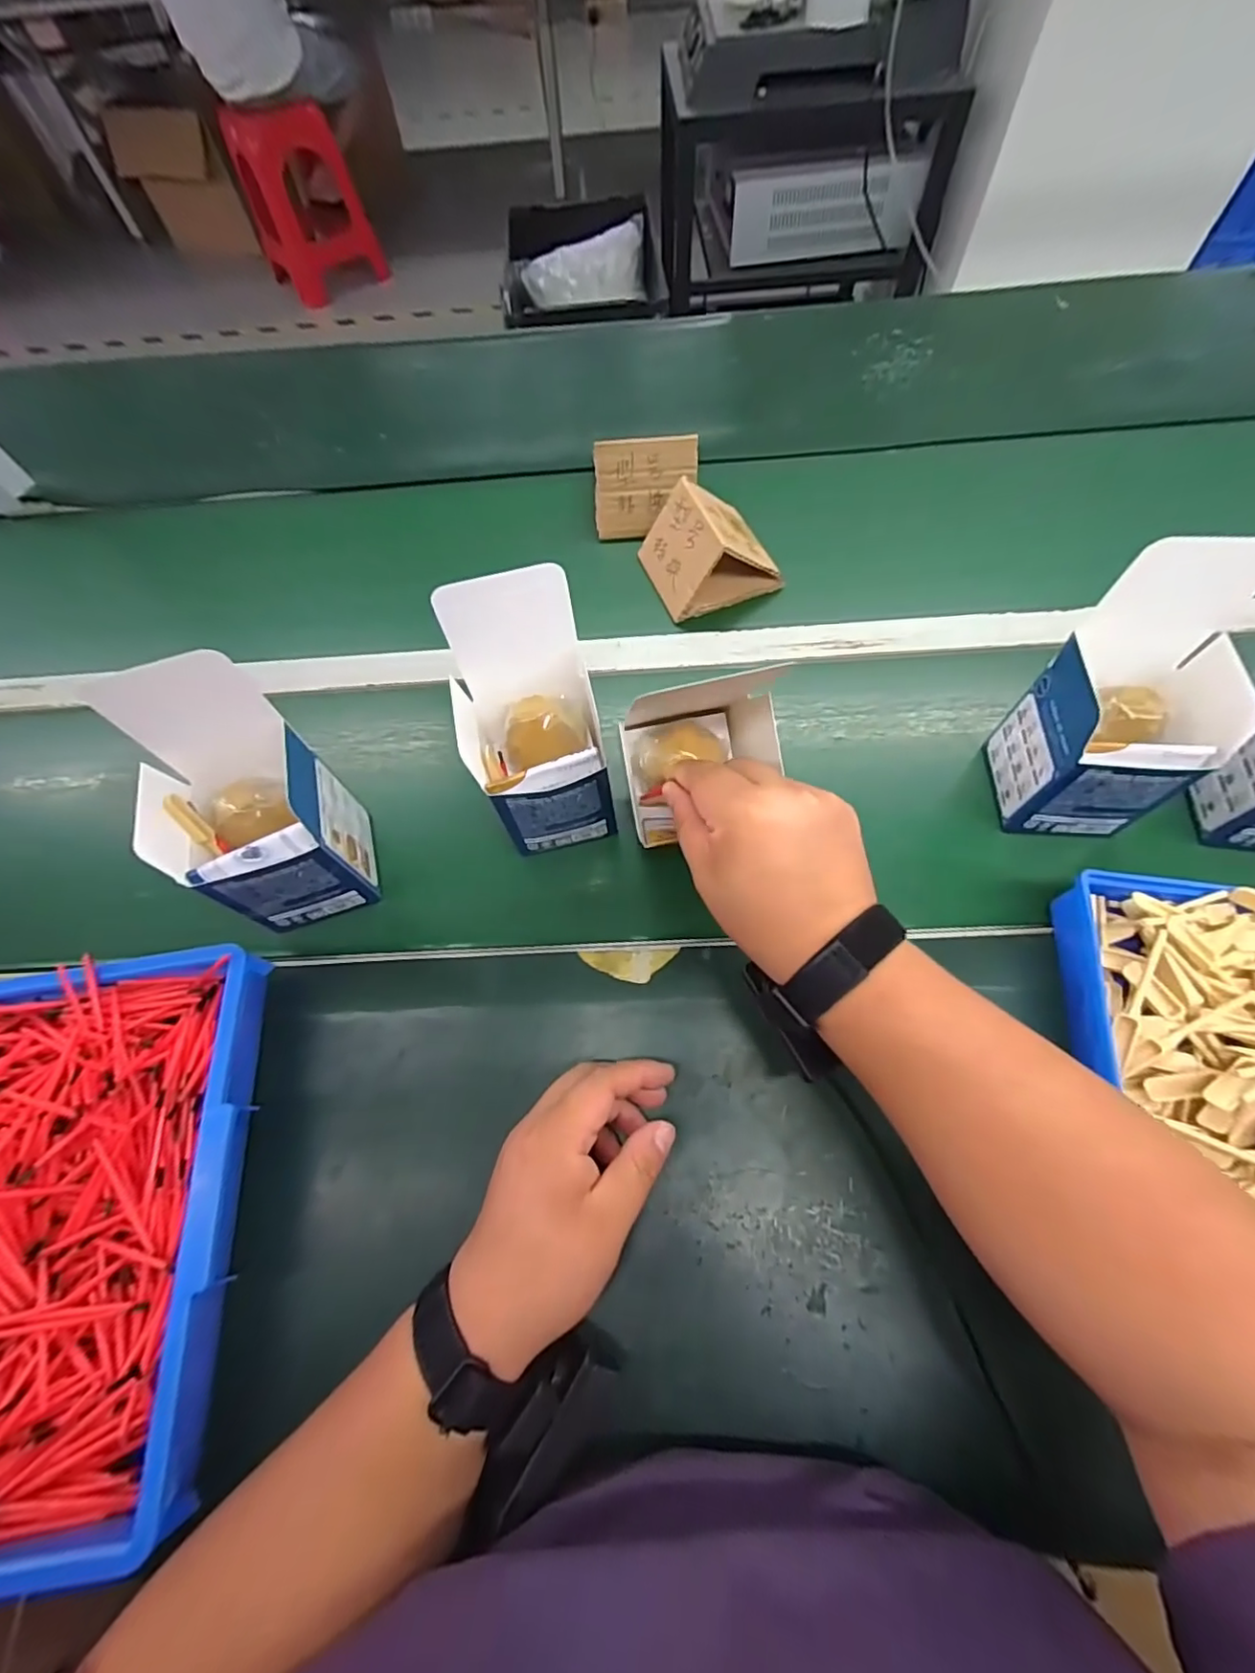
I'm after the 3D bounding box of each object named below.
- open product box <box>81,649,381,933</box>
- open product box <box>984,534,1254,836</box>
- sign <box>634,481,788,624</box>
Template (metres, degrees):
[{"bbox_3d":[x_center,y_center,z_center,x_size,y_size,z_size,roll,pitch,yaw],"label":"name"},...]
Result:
[{"bbox_3d":[-0.244,-0.014,0.374,0.088,0.171,0.093,-17,64,-5],"label":"open product box"},{"bbox_3d":[0.323,-0.079,0.378,0.089,0.179,0.087,4,64,5],"label":"open product box"},{"bbox_3d":[0.078,-0.276,0.551,0.110,0.072,0.094,-18,64,-6],"label":"sign"}]

